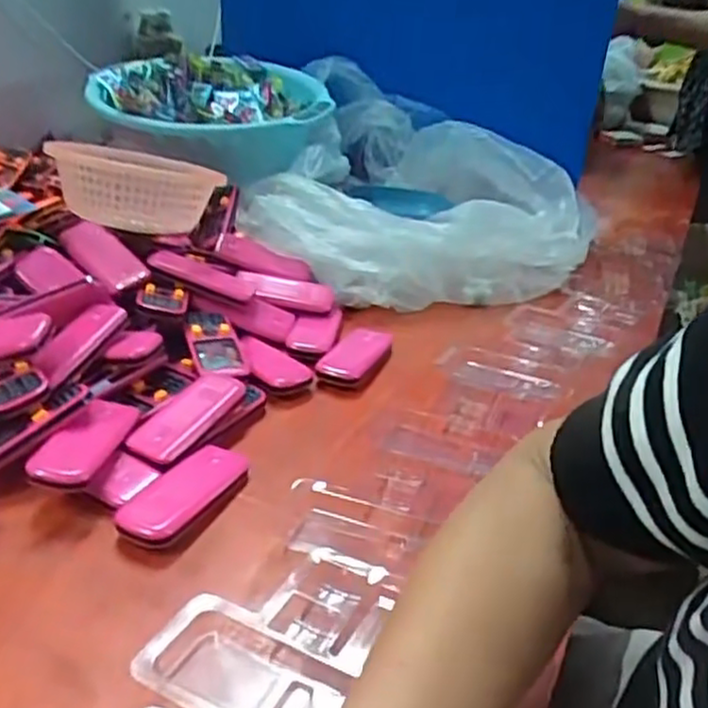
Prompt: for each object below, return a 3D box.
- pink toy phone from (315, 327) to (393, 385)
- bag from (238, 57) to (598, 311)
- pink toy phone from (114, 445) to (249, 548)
[{"bbox_3d":[0.004,0.002,0.696,0.052,0.012,0.105,13,30,15],"label":"pink toy phone"},{"bbox_3d":[0.044,-0.239,0.961,0.395,0.185,0.450,-4,30,-15],"label":"bag"},{"bbox_3d":[-0.119,0.100,0.507,0.049,0.021,0.103,16,31,21],"label":"pink toy phone"}]

